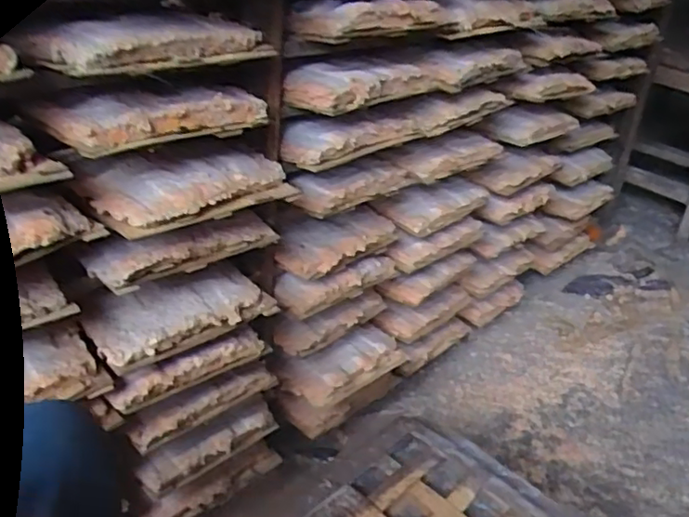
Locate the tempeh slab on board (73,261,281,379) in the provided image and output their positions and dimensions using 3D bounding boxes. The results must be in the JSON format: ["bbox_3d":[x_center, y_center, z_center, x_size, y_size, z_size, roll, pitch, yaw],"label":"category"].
[{"bbox_3d":[-0.206,0.063,0.802,0.225,0.046,0.109,-20,39,-33],"label":"tempeh slab on board"}]

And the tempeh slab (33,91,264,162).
[{"bbox_3d":[-0.200,-0.158,0.680,0.212,0.039,0.114,-23,41,-37],"label":"tempeh slab"}]

